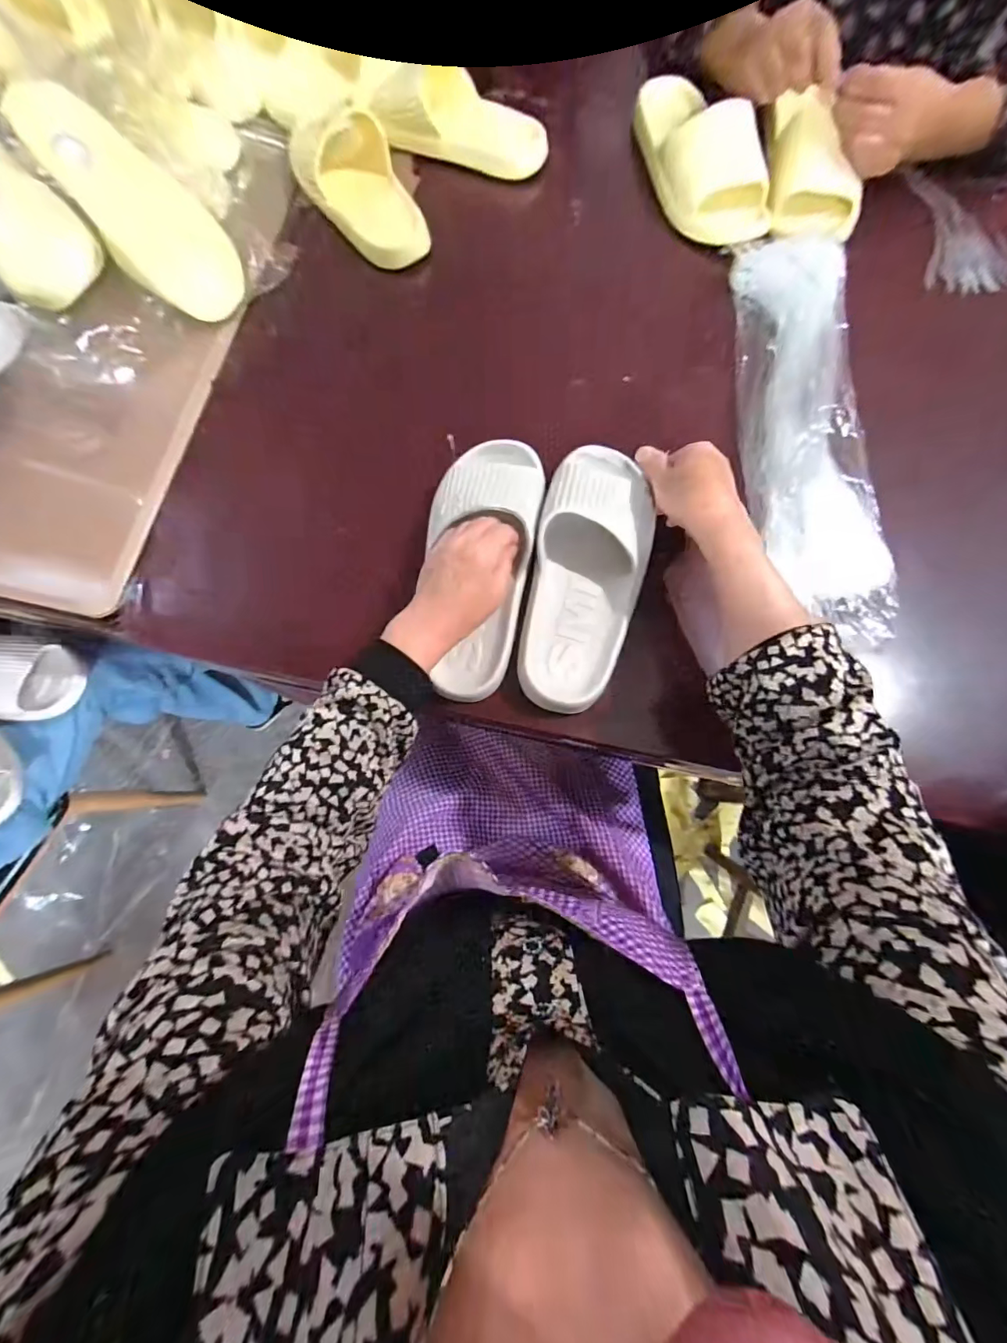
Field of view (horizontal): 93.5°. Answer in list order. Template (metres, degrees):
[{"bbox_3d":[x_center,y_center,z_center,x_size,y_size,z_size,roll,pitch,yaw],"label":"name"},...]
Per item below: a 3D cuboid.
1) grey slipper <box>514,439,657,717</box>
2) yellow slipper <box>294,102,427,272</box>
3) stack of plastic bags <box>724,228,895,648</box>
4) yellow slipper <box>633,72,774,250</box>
[{"bbox_3d":[0.082,-0.095,0.442,0.105,0.060,0.264,12,86,2],"label":"grey slipper"},{"bbox_3d":[-0.188,-0.606,0.577,0.101,0.064,0.248,-31,79,-7],"label":"yellow slipper"},{"bbox_3d":[0.313,-0.255,0.489,0.127,0.033,0.446,1,77,0],"label":"stack of plastic bags"},{"bbox_3d":[0.237,-0.625,0.576,0.111,0.077,0.251,-13,77,-3],"label":"yellow slipper"}]

